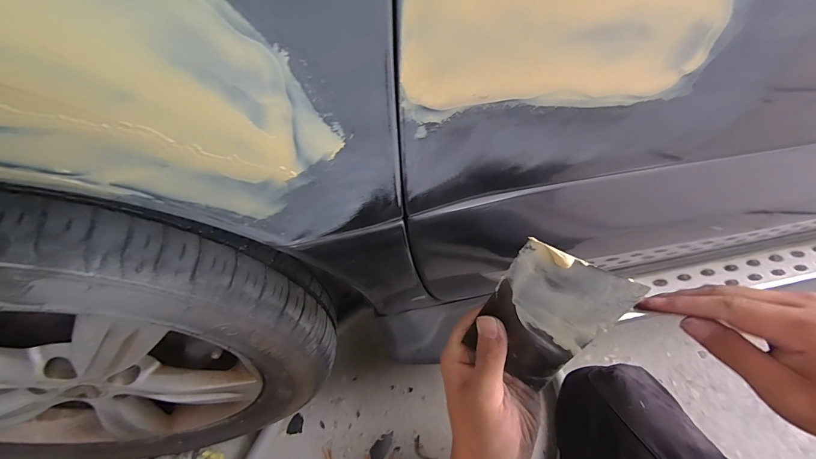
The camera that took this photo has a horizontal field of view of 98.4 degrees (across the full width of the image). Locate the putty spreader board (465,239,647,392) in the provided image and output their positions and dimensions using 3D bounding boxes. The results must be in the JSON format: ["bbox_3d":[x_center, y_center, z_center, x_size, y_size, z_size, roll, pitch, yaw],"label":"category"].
[{"bbox_3d":[0.090,0.064,0.243,0.073,0.118,0.004,23,38,4],"label":"putty spreader board"}]

